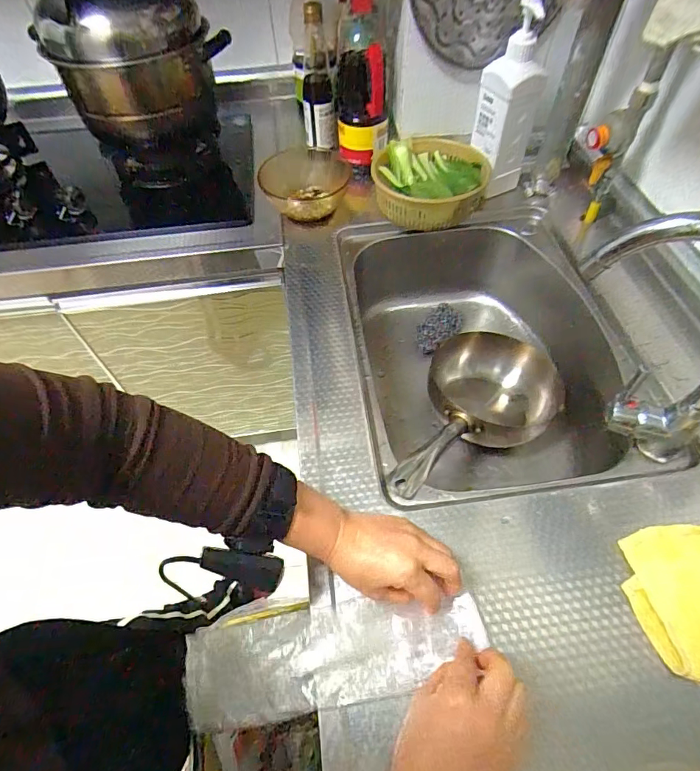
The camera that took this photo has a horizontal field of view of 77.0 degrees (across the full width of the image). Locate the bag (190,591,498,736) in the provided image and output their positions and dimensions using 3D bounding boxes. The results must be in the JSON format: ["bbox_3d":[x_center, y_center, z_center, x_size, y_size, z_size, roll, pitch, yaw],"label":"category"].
[{"bbox_3d":[-0.008,0.247,0.407,0.273,0.034,0.080,-7,55,-7],"label":"bag"}]

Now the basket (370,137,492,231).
[{"bbox_3d":[0.144,-0.370,0.804,0.203,0.073,0.194,7,56,8],"label":"basket"}]

